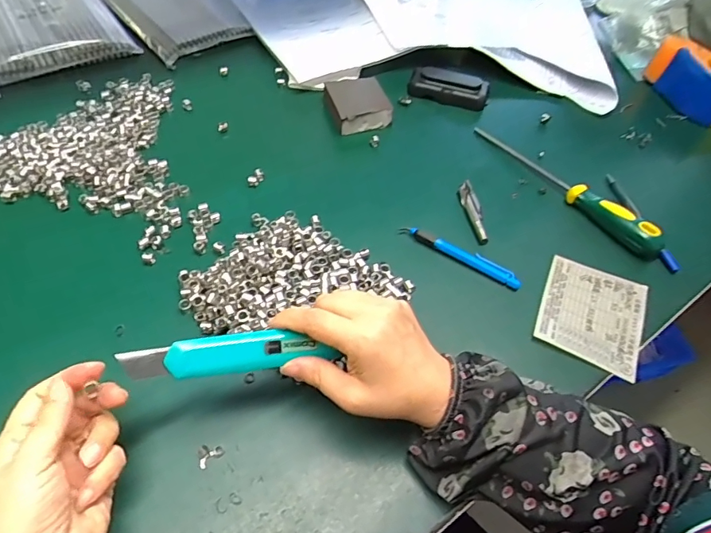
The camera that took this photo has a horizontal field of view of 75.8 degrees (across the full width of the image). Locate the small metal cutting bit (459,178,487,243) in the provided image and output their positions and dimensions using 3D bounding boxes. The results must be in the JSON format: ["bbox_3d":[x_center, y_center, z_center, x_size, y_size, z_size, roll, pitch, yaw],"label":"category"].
[{"bbox_3d":[0.125,-0.059,0.487,0.015,0.016,0.088,0,53,-4],"label":"small metal cutting bit"}]

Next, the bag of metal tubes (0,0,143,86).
[{"bbox_3d":[-0.458,-0.368,0.654,0.181,0.018,0.306,-28,60,-22],"label":"bag of metal tubes"}]

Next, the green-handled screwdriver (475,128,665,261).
[{"bbox_3d":[0.228,-0.098,0.509,0.024,0.035,0.246,-28,60,-23],"label":"green-handled screwdriver"}]

